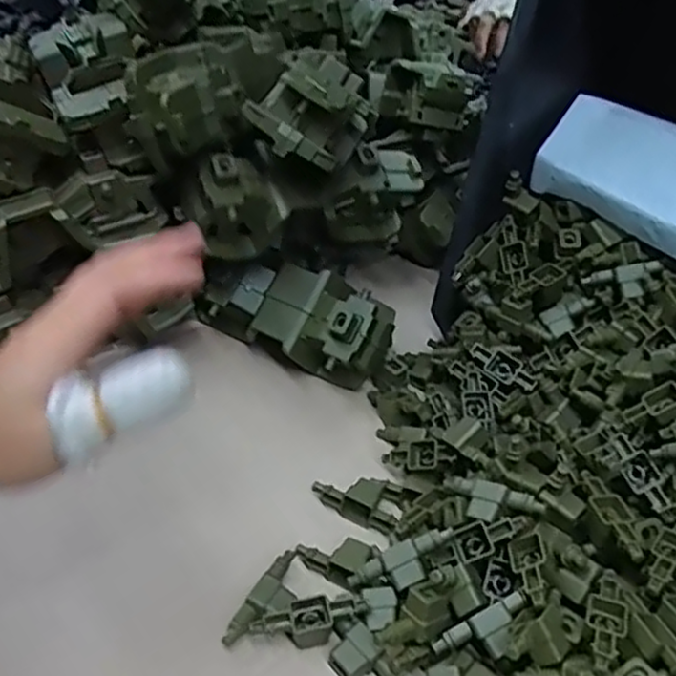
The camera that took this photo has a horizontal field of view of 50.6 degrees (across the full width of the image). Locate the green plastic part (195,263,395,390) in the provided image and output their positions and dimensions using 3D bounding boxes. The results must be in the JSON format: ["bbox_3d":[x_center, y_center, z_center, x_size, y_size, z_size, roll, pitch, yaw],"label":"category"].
[{"bbox_3d":[-0.034,-0.016,0.586,0.155,0.071,0.068,22,43,18],"label":"green plastic part"}]

